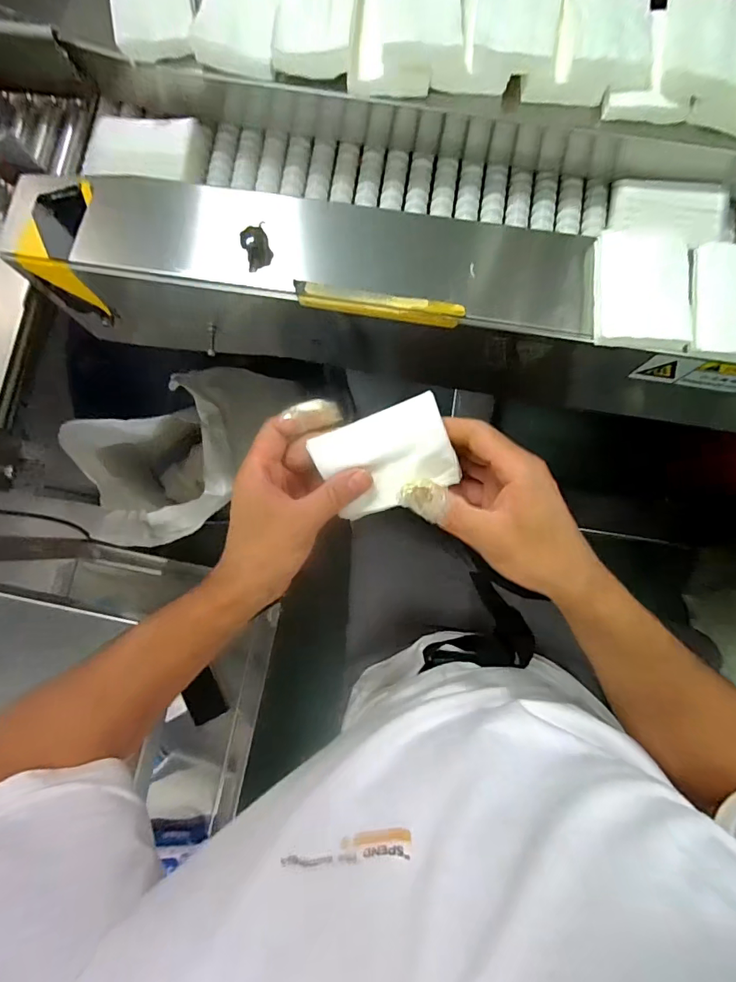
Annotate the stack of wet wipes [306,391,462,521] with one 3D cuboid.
[{"bbox_3d":[0.014,-0.023,0.341,0.096,0.012,0.072,-21,107,14],"label":"stack of wet wipes"}]

